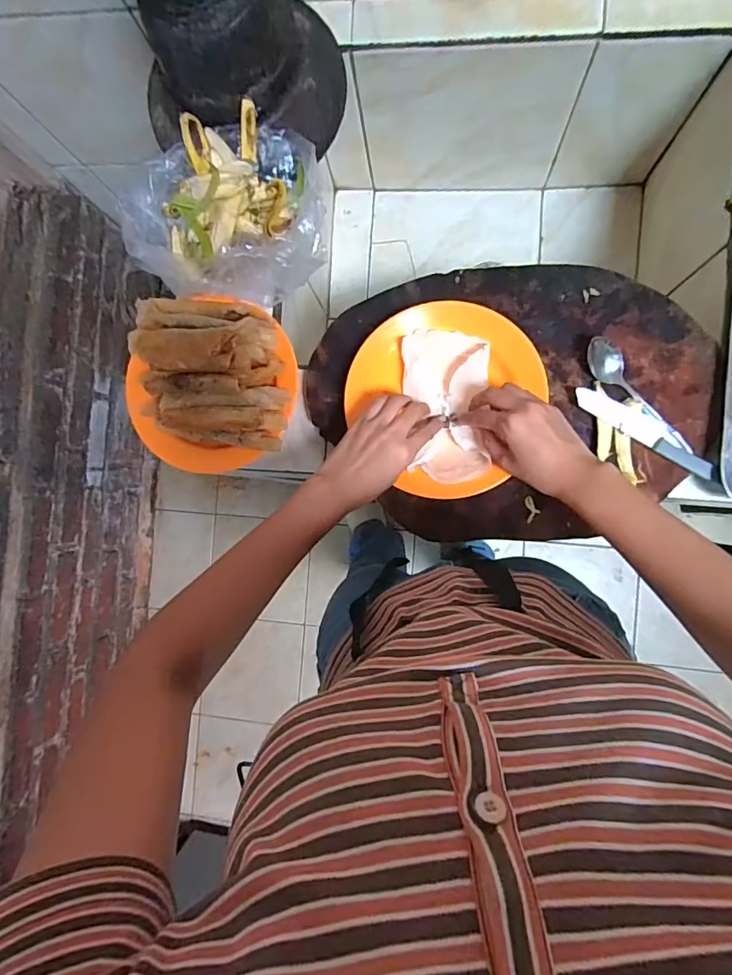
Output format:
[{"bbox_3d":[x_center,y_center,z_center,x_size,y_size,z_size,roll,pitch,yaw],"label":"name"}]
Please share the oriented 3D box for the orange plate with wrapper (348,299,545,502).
[{"bbox_3d":[0.080,-0.103,0.532,0.196,0.021,0.210,0,89,7],"label":"orange plate with wrapper"}]

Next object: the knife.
[{"bbox_3d":[0.307,-0.062,0.524,0.169,0.017,0.033,33,93,6],"label":"knife"}]

